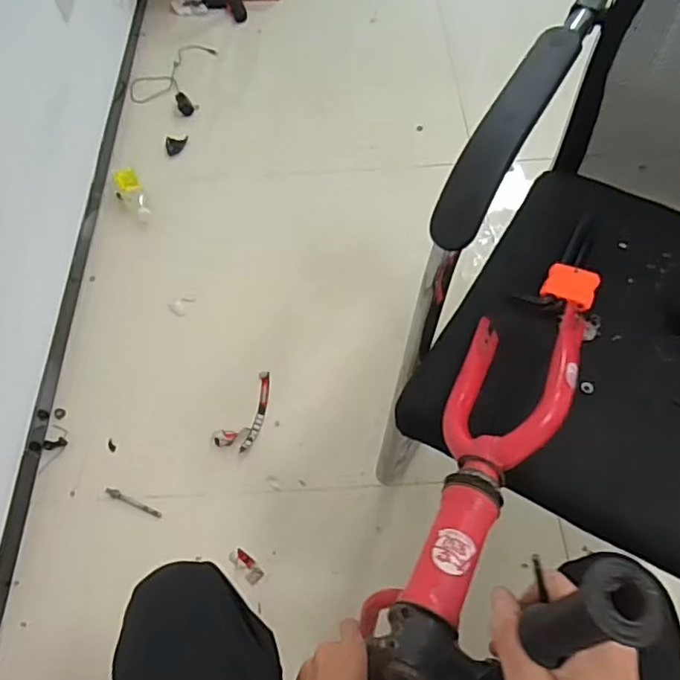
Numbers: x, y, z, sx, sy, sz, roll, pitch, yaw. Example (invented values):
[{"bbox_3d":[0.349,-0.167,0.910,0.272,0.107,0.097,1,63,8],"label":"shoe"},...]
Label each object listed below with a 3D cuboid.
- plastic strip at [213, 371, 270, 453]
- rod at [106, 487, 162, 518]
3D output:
[{"bbox_3d":[-0.167,0.136,1.105,0.067,0.018,0.169,25,65,17],"label":"plastic strip"},{"bbox_3d":[-0.361,0.286,1.025,0.115,0.011,0.014,21,64,16],"label":"rod"}]

